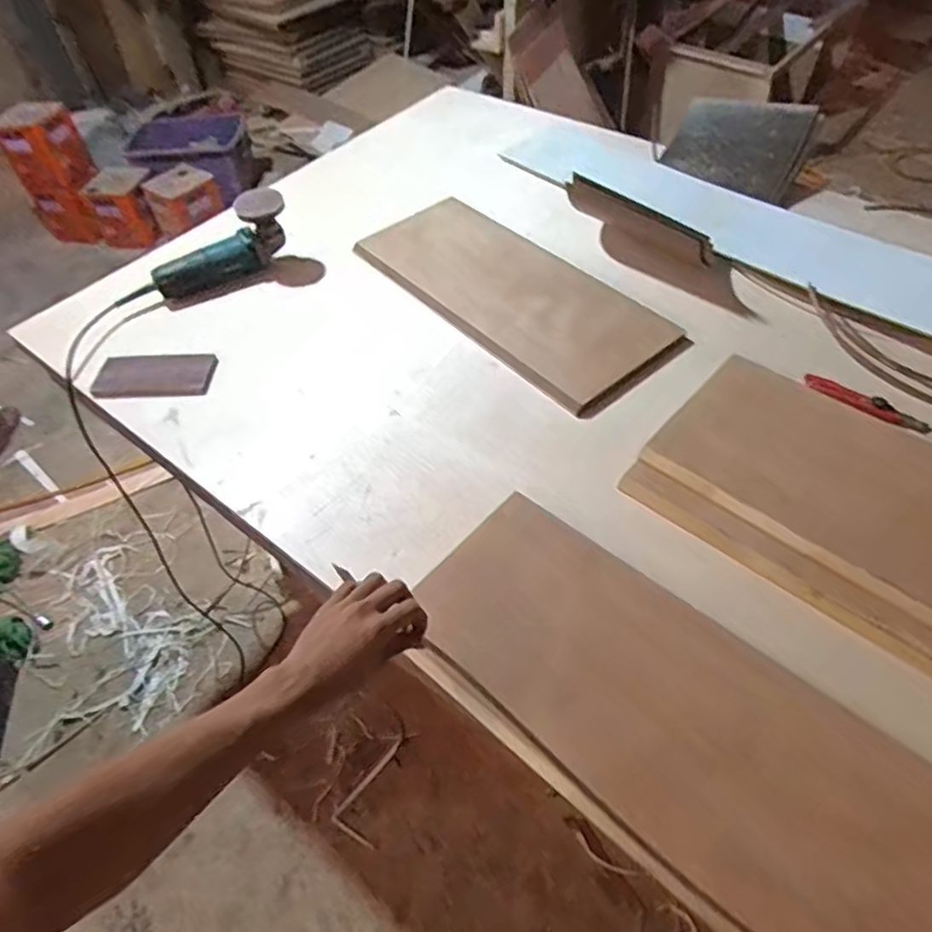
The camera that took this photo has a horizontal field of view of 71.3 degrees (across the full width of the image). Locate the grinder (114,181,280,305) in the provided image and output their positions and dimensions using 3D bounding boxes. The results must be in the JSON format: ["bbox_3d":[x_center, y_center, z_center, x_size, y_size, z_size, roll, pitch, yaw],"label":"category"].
[{"bbox_3d":[-0.465,-0.382,1.180,0.313,0.127,0.074,-36,56,-23],"label":"grinder"}]

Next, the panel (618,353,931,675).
[{"bbox_3d":[0.524,0.072,0.772,0.600,0.063,0.304,34,60,28],"label":"panel"}]

